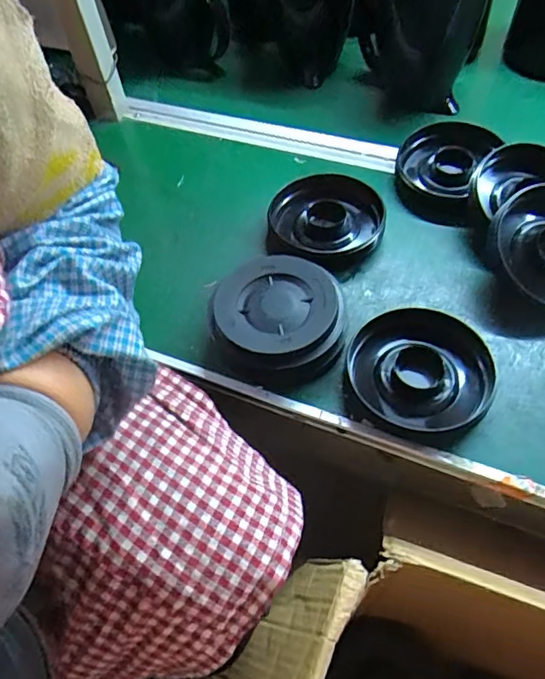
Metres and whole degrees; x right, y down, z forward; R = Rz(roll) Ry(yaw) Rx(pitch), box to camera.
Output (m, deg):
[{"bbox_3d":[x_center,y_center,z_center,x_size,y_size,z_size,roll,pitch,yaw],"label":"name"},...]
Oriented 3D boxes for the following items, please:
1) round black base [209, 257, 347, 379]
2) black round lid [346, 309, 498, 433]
[{"bbox_3d":[0.005,-0.020,0.466,0.114,0.045,0.109,-2,55,3],"label":"round black base"},{"bbox_3d":[0.126,0.024,0.440,0.116,0.029,0.101,12,57,12],"label":"black round lid"}]

